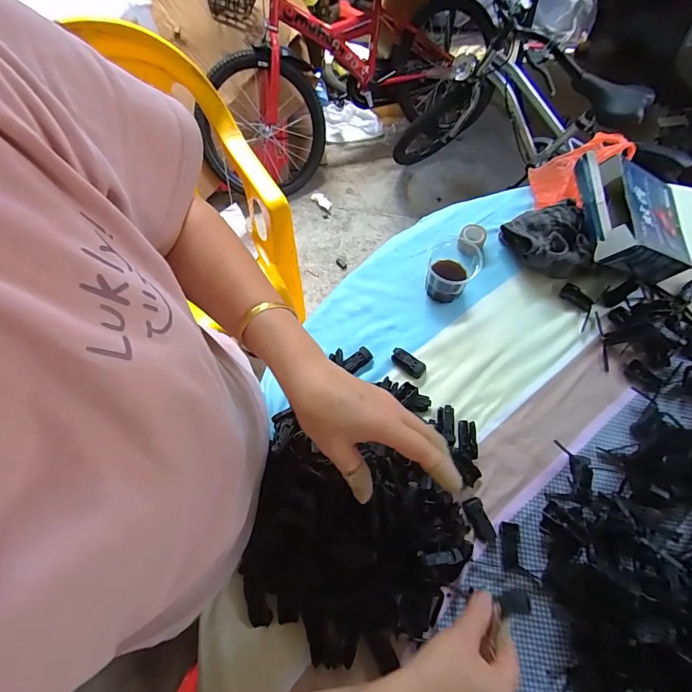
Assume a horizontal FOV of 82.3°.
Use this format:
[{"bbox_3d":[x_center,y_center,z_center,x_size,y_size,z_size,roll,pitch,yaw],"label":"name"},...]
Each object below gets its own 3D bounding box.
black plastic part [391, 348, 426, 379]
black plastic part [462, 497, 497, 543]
[{"bbox_3d":[0.082,0.022,0.521,0.047,0.009,0.023,38,74,14],"label":"black plastic part"},{"bbox_3d":[0.153,0.200,0.451,0.021,0.013,0.049,-22,70,-8],"label":"black plastic part"}]

